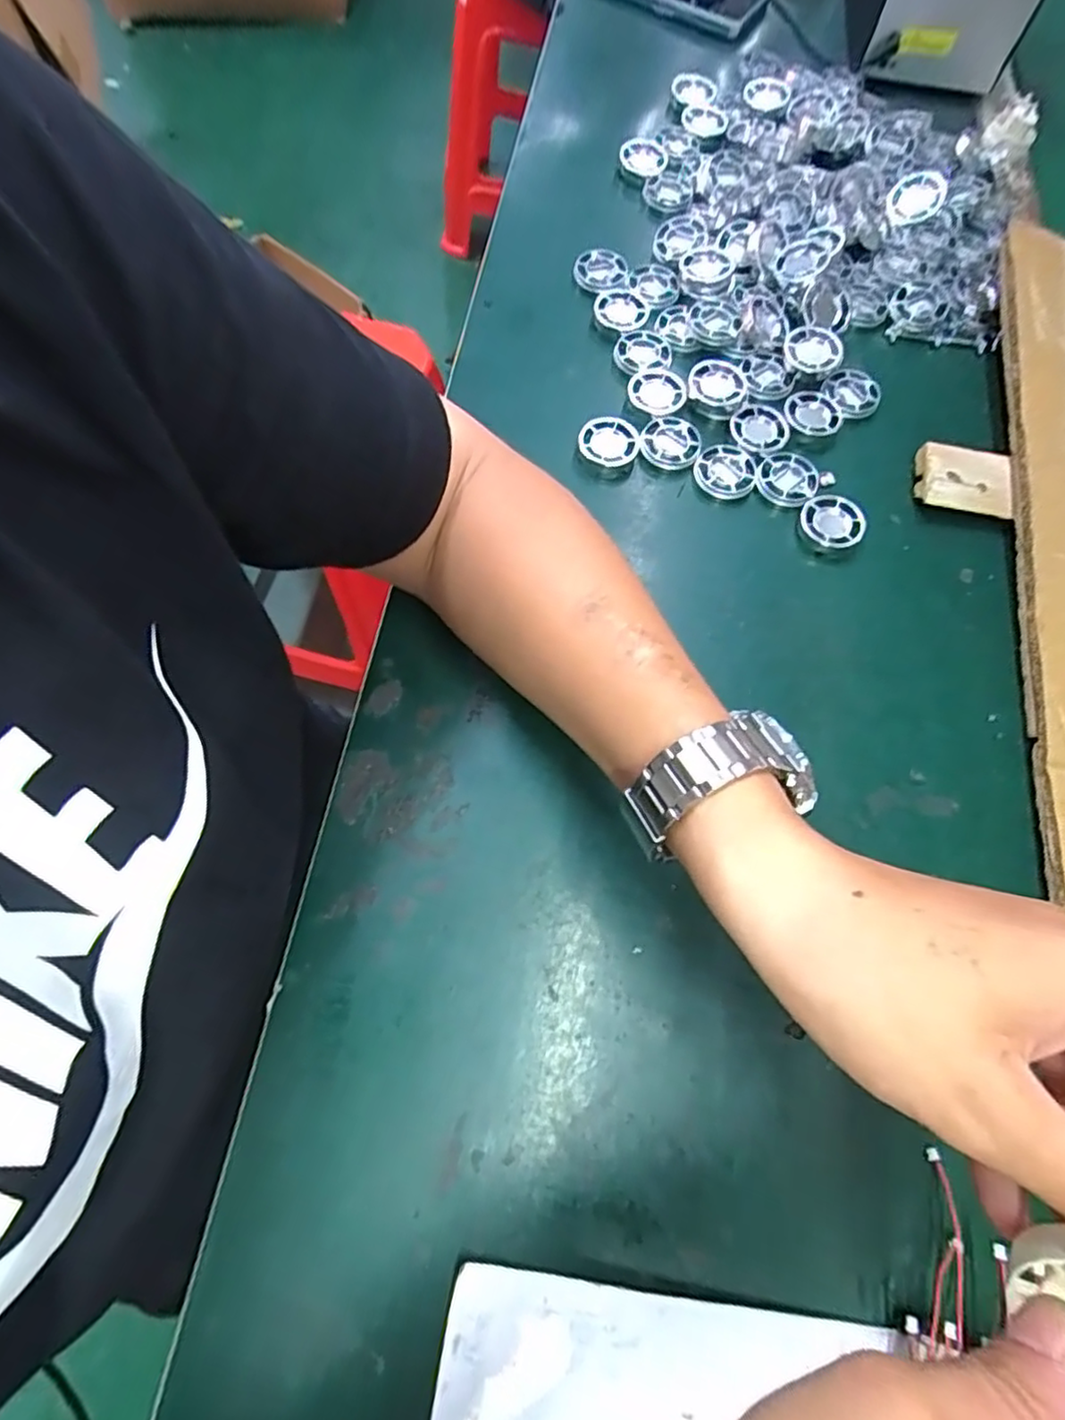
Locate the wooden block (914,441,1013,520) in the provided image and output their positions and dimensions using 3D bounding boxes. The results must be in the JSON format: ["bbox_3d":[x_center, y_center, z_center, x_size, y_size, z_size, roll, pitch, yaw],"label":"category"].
[{"bbox_3d":[0.277,-0.148,0.422,0.055,0.014,0.043,11,69,3],"label":"wooden block"}]

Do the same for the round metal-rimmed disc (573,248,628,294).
[{"bbox_3d":[0.052,-0.324,0.481,0.040,0.007,0.034,34,87,14],"label":"round metal-rimmed disc"}]

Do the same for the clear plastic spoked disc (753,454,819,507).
[{"bbox_3d":[0.164,-0.149,0.420,0.037,0.004,0.035,0,68,-1],"label":"clear plastic spoked disc"}]

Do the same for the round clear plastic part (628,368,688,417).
[{"bbox_3d":[0.084,-0.214,0.438,0.039,0.004,0.037,0,68,-1],"label":"round clear plastic part"}]

